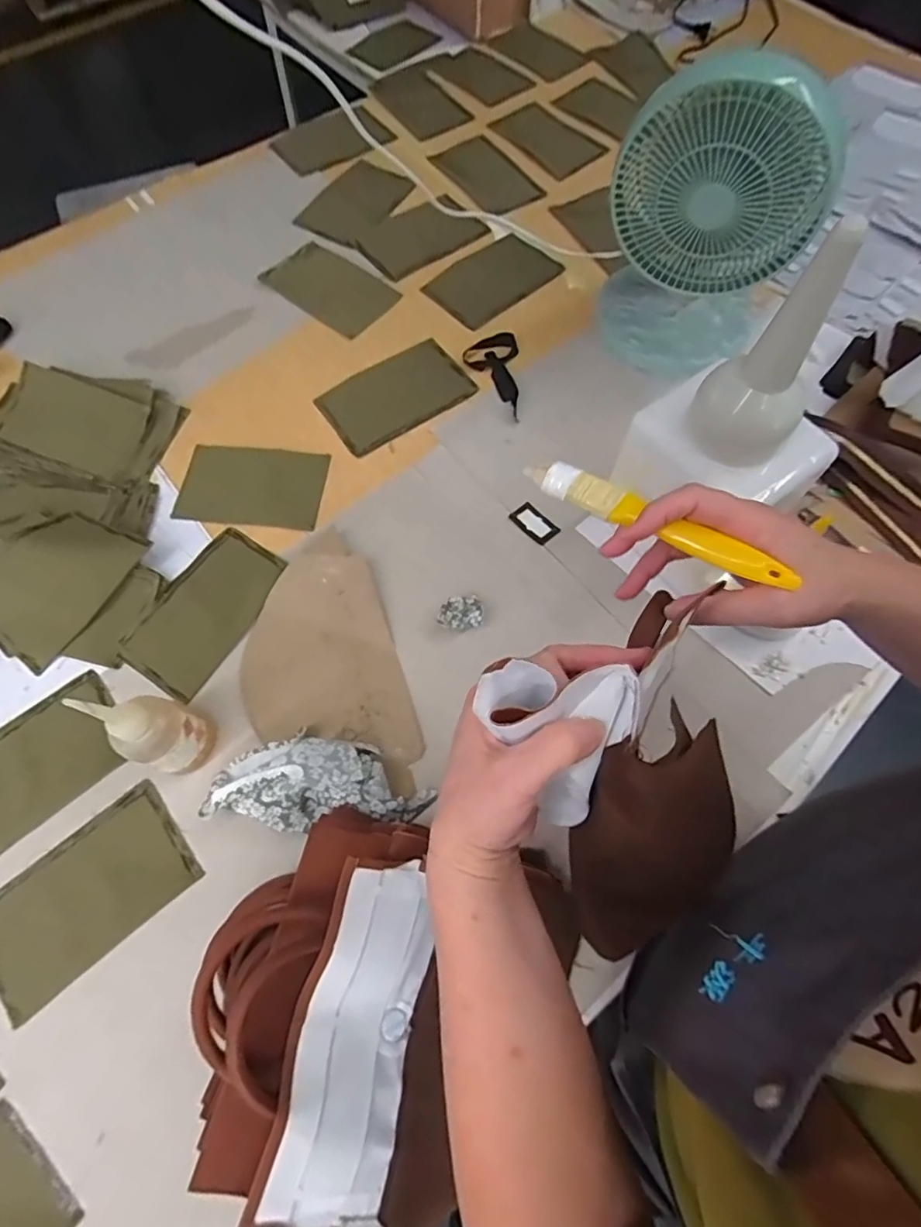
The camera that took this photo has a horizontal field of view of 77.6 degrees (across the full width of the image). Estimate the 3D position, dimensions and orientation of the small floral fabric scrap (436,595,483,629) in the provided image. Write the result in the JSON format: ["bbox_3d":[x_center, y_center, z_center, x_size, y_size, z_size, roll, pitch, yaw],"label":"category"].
[{"bbox_3d":[-0.001,-0.002,0.626,0.048,0.013,0.038,-4,65,-3],"label":"small floral fabric scrap"}]

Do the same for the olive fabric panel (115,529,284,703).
[{"bbox_3d":[-0.289,-0.004,0.653,0.105,0.009,0.189,31,74,8],"label":"olive fabric panel"}]

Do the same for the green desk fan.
[{"bbox_3d":[0.286,-0.452,0.653,0.211,0.301,0.191,22,67,9],"label":"green desk fan"}]

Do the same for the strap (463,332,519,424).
[{"bbox_3d":[0.041,-0.311,0.746,0.069,0.035,0.131,0,65,-1],"label":"strap"}]

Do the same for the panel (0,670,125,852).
[{"bbox_3d":[-0.442,0.157,0.592,0.188,0.005,0.108,-39,76,-18],"label":"panel"}]

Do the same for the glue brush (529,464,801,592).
[{"bbox_3d":[0.115,-0.057,0.346,0.163,0.013,0.020,28,69,16],"label":"glue brush"}]

